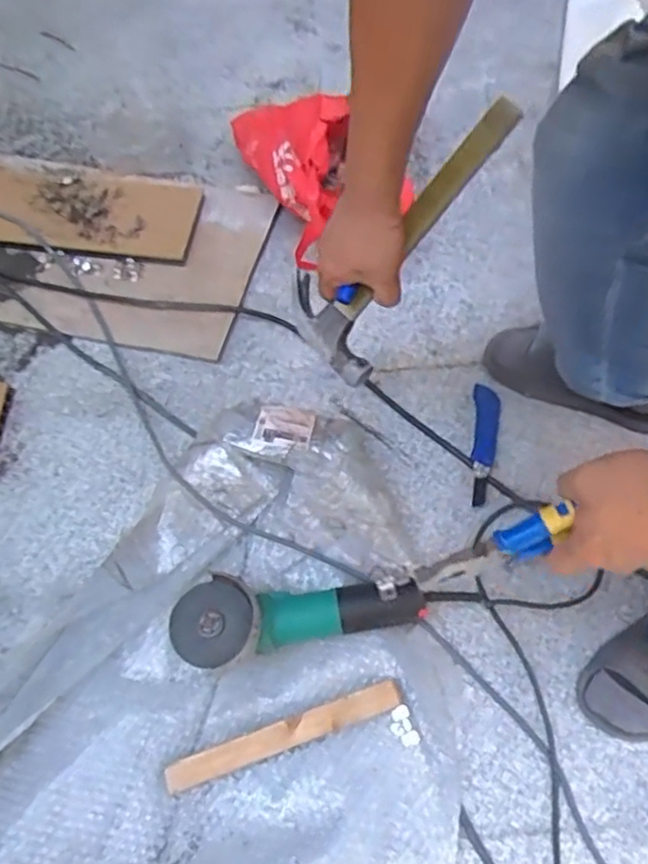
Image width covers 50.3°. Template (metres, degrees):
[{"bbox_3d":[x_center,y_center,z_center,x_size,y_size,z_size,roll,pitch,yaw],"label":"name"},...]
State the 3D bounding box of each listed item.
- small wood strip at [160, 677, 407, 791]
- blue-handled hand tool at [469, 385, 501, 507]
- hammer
[{"bbox_3d":[-0.044,0.349,0.792,0.275,0.019,0.029,-18,65,-8],"label":"small wood strip"},{"bbox_3d":[0.224,0.015,0.956,0.036,0.011,0.181,6,65,4],"label":"blue-handled hand tool"},{"bbox_3d":[0.076,-0.192,0.663,0.113,0.028,0.289,44,106,19],"label":"hammer"}]

